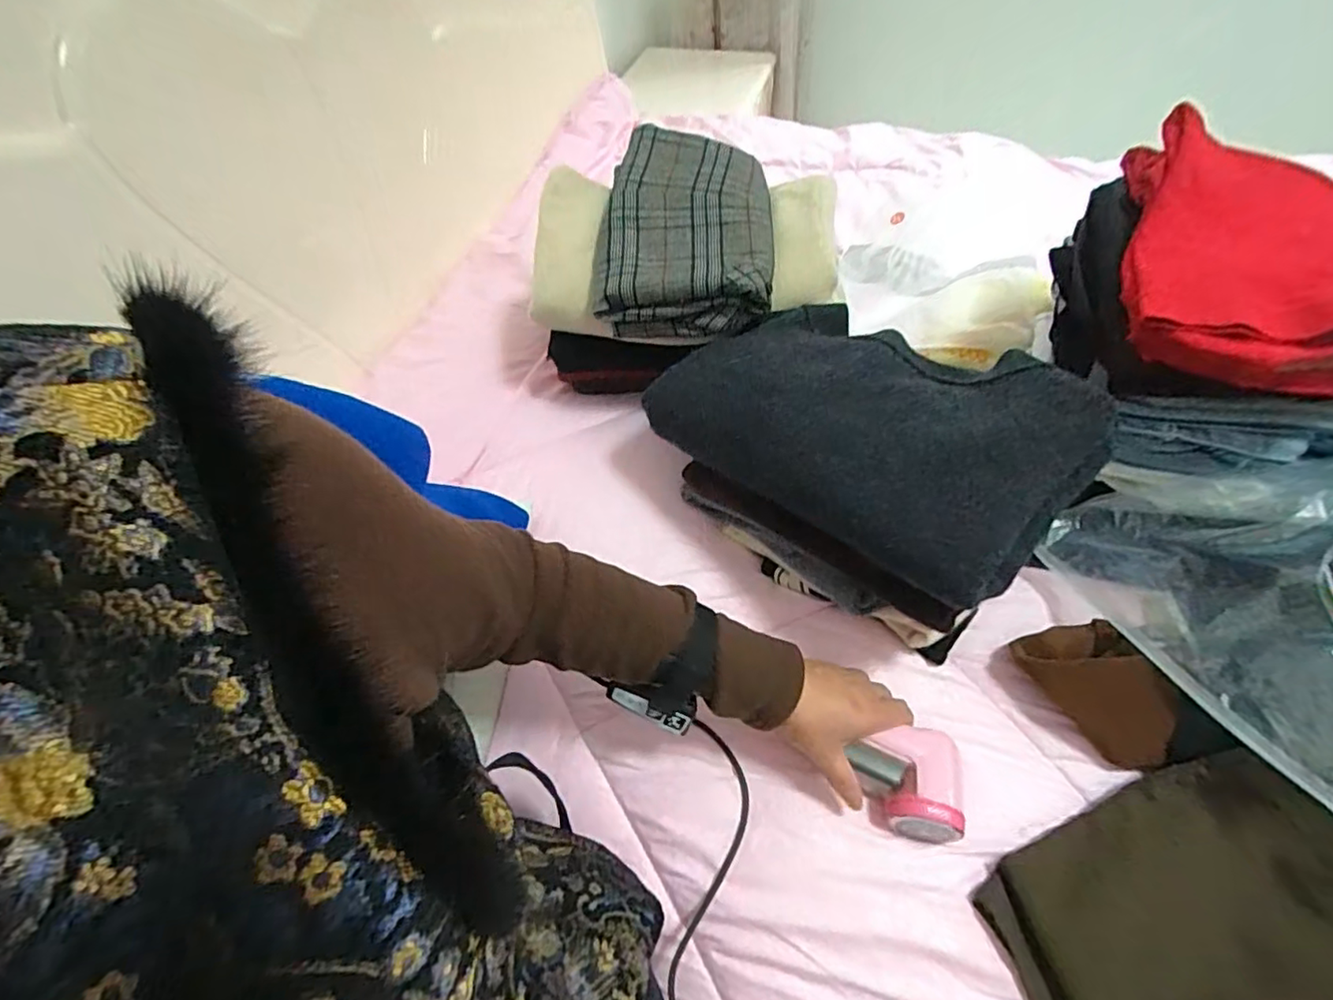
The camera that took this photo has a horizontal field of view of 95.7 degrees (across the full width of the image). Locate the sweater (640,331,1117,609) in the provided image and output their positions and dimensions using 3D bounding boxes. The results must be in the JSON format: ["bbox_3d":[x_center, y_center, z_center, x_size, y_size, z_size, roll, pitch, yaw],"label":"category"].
[{"bbox_3d":[0.163,-0.076,0.525,0.350,0.088,0.216,36,63,27],"label":"sweater"}]

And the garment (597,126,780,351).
[{"bbox_3d":[0.021,-0.293,0.669,0.184,0.108,0.222,0,53,4],"label":"garment"}]

